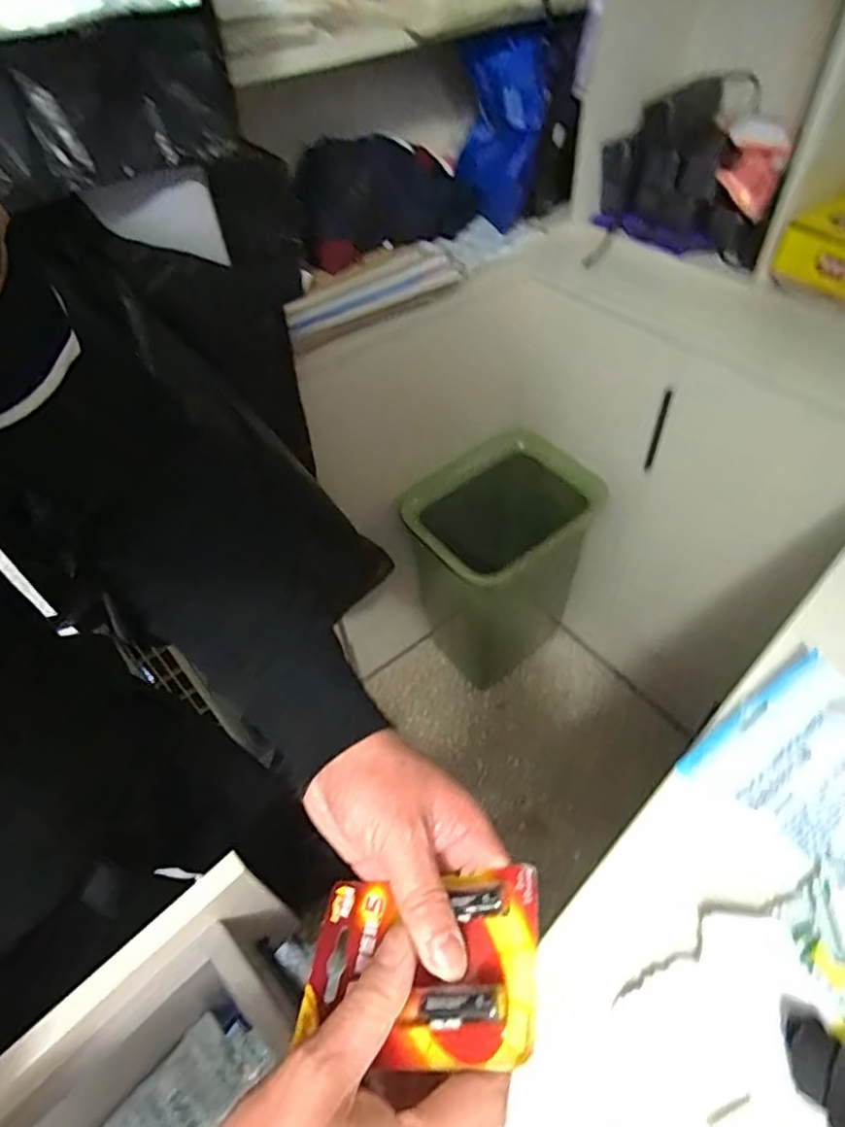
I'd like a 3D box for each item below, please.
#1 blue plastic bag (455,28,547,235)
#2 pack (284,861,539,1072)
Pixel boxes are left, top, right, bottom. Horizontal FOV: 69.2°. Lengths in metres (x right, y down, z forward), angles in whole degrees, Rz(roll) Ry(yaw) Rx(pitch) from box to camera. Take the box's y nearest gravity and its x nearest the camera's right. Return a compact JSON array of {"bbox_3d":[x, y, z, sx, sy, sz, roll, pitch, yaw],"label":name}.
[{"bbox_3d":[0.109,-0.594,0.857,0.125,0.234,0.103,-1,50,4],"label":"blue plastic bag"},{"bbox_3d":[-0.004,0.187,0.288,0.115,0.019,0.079,-16,33,21],"label":"pack"}]

